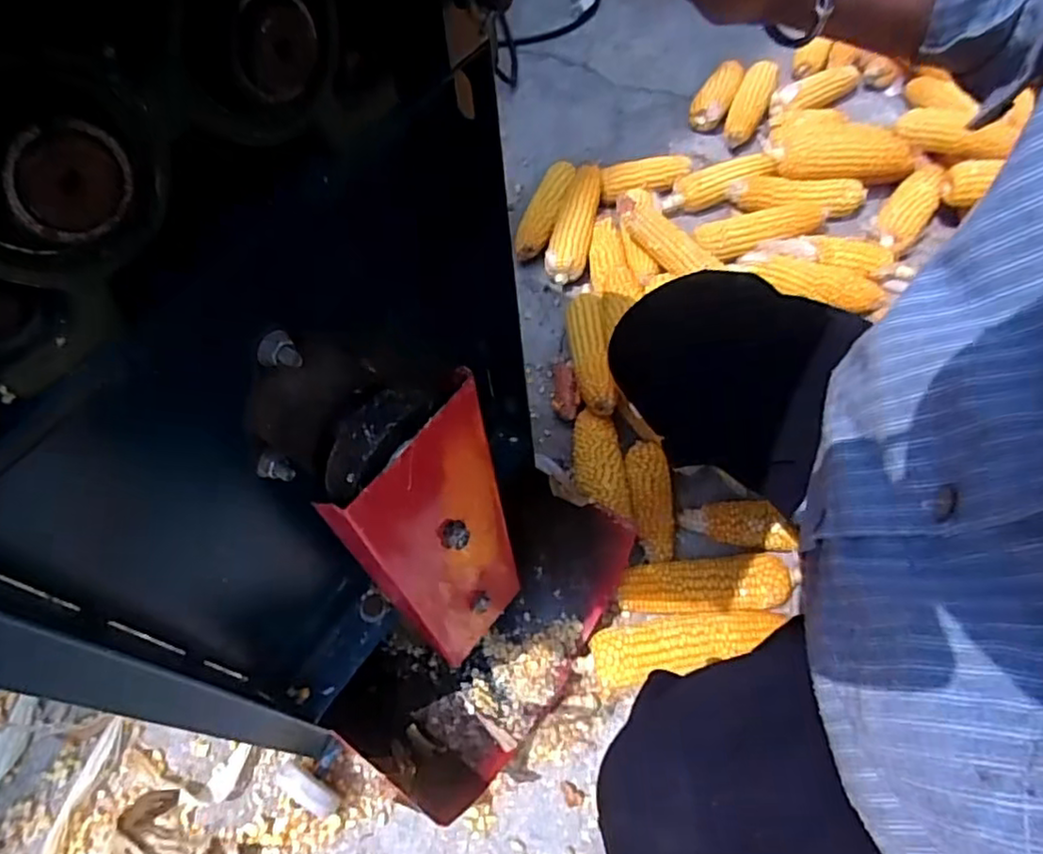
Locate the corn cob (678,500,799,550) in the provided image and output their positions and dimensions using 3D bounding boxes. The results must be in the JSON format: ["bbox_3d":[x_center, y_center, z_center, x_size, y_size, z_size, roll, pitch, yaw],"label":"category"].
[{"bbox_3d":[0.237,0.104,0.713,0.122,0.040,0.042,6,58,22],"label":"corn cob"}]

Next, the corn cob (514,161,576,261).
[{"bbox_3d":[0.039,-0.328,0.987,0.049,0.059,0.195,18,64,11],"label":"corn cob"}]

